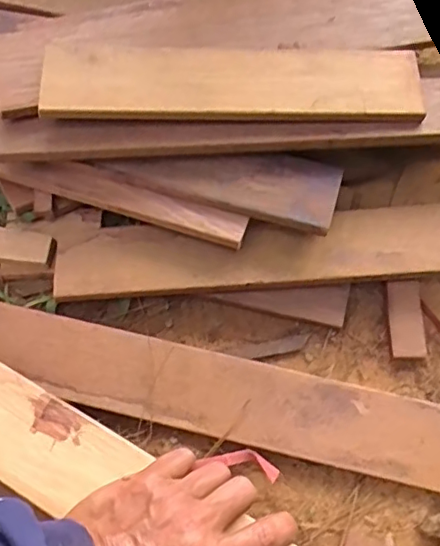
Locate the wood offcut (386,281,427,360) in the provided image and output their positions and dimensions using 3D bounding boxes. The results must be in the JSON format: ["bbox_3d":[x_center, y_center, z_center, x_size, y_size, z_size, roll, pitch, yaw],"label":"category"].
[{"bbox_3d":[0.154,0.039,0.465,0.028,0.009,0.064,-2,80,-2],"label":"wood offcut"}]

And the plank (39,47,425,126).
[{"bbox_3d":[0.010,-0.151,0.450,0.293,0.017,0.076,-2,63,-2],"label":"plank"}]

